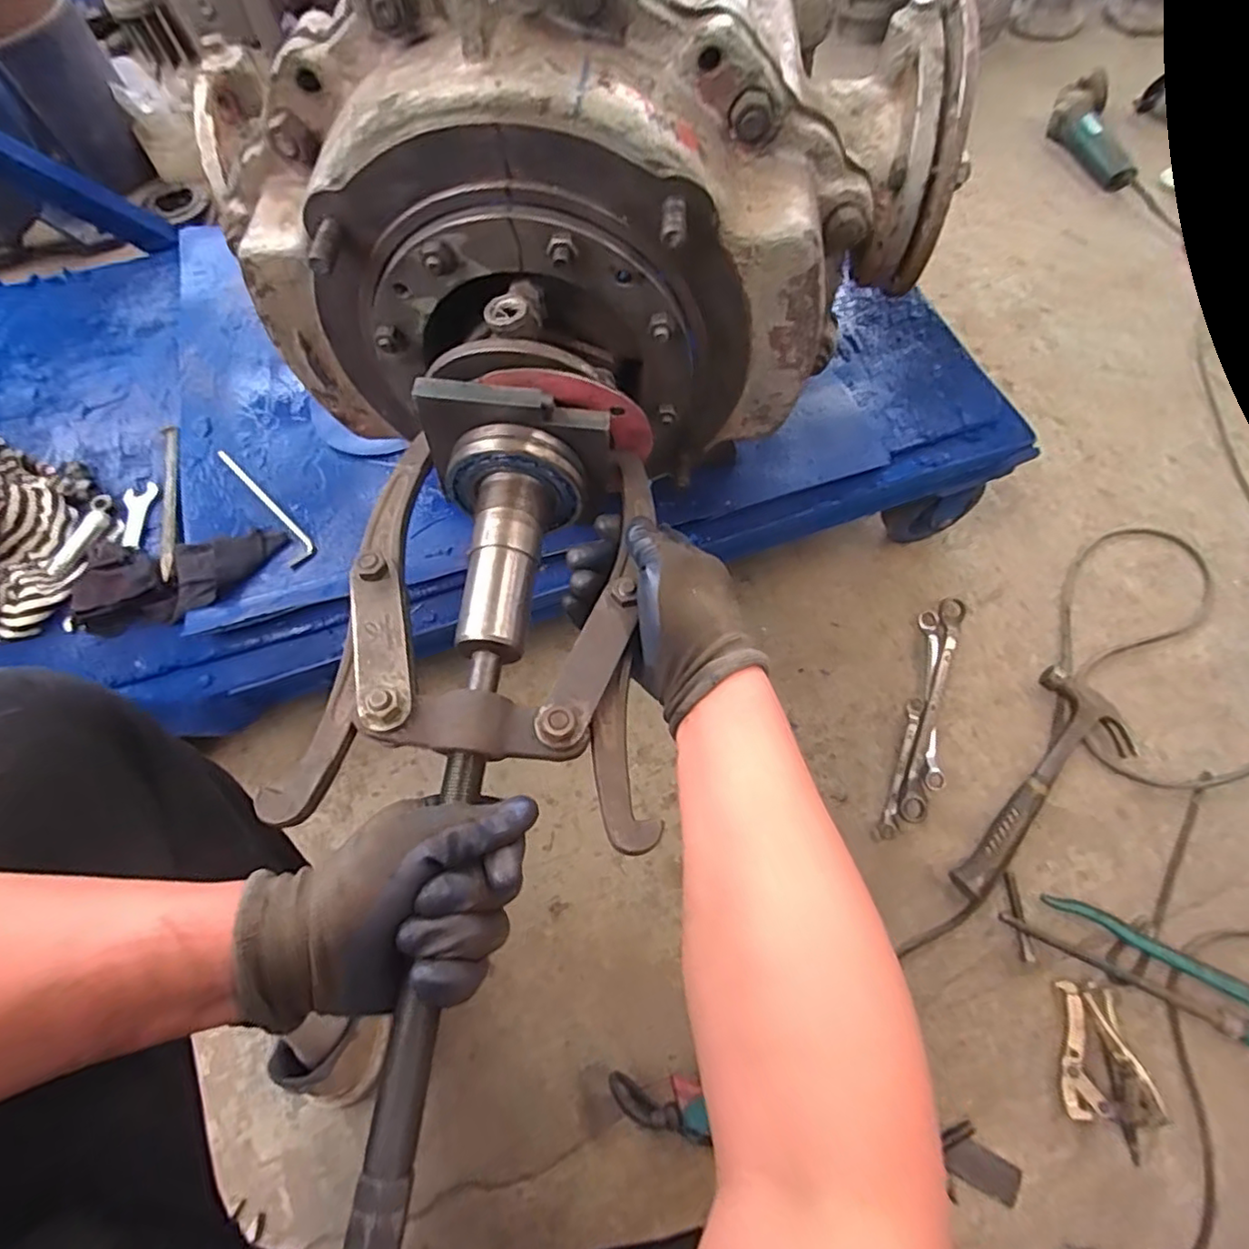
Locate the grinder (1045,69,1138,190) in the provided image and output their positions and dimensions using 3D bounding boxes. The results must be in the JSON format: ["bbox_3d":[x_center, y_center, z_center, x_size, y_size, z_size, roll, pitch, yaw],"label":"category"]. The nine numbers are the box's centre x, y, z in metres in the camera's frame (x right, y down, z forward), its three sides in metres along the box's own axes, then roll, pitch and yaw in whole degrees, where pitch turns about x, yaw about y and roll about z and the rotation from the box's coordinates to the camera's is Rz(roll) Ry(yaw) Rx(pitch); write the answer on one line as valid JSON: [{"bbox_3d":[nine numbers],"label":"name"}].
[{"bbox_3d":[0.963,-1.015,1.292,0.115,0.078,0.271,-3,65,1],"label":"grinder"}]

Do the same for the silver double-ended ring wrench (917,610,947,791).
[{"bbox_3d":[0.418,0.095,0.844,0.026,0.024,0.253,7,65,6],"label":"silver double-ended ring wrench"}]

